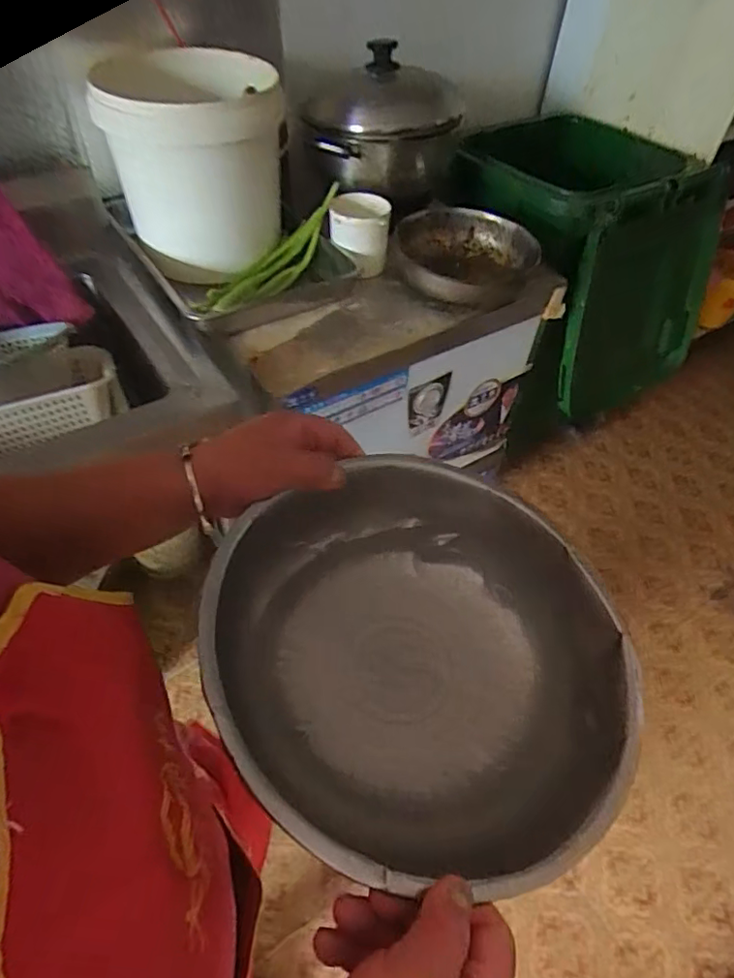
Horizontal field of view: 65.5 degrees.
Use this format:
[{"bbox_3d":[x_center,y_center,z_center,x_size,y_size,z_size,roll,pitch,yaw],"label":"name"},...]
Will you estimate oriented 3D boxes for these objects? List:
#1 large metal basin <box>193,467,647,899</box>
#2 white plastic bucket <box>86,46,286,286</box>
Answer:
[{"bbox_3d":[0.041,0.118,0.417,0.271,0.104,0.290,1,49,-2],"label":"large metal basin"},{"bbox_3d":[-0.284,-0.542,0.983,0.282,0.306,0.297,-14,52,-15],"label":"white plastic bucket"}]

